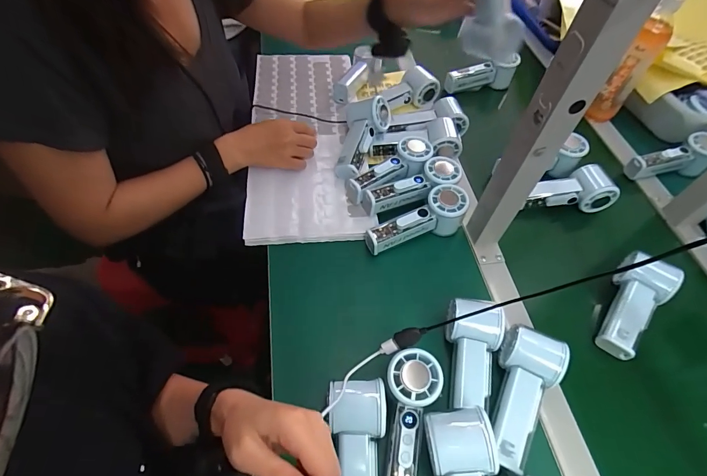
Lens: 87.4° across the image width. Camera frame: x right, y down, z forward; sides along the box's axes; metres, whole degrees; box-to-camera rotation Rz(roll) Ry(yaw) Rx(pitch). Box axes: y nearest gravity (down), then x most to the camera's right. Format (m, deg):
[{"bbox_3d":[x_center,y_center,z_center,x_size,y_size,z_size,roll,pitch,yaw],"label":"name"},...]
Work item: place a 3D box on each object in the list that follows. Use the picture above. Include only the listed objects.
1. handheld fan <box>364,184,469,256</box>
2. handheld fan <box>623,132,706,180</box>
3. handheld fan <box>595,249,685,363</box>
[{"bbox_3d":[0.090,-0.028,0.531,0.148,0.059,0.049,-15,57,-15],"label":"handheld fan"},{"bbox_3d":[0.556,-0.138,0.645,0.159,0.053,0.056,-13,56,4],"label":"handheld fan"},{"bbox_3d":[0.363,0.085,0.486,0.139,0.053,0.062,-38,65,-26],"label":"handheld fan"}]

